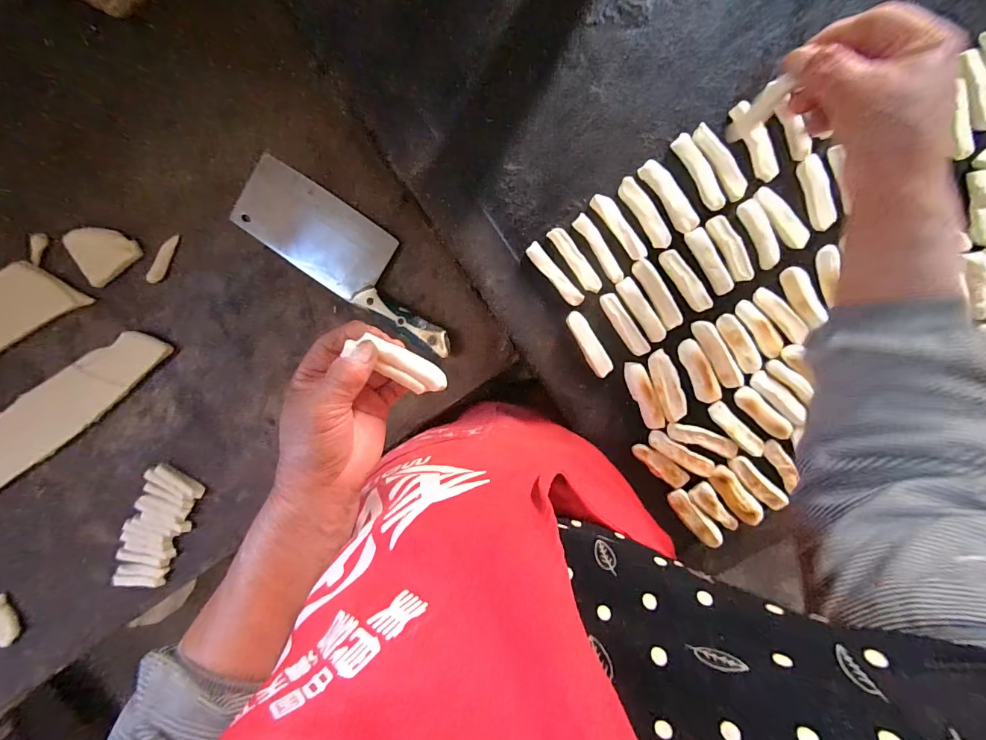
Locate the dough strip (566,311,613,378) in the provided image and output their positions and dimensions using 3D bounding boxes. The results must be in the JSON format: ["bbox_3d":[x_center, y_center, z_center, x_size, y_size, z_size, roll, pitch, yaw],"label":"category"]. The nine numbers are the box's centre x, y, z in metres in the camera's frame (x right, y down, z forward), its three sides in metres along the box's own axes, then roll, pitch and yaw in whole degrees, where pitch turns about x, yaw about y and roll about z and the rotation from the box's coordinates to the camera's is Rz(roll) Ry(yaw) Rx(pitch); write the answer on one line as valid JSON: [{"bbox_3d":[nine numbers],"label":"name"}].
[{"bbox_3d":[0.097,-0.026,0.432,0.020,0.012,0.071,-33,93,8],"label":"dough strip"}]

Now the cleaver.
[{"bbox_3d":[-0.167,-0.132,0.497,0.303,0.019,0.095,35,99,1],"label":"cleaver"}]

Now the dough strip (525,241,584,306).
[{"bbox_3d":[0.062,-0.095,0.426,0.016,0.006,0.075,-41,91,9],"label":"dough strip"}]

